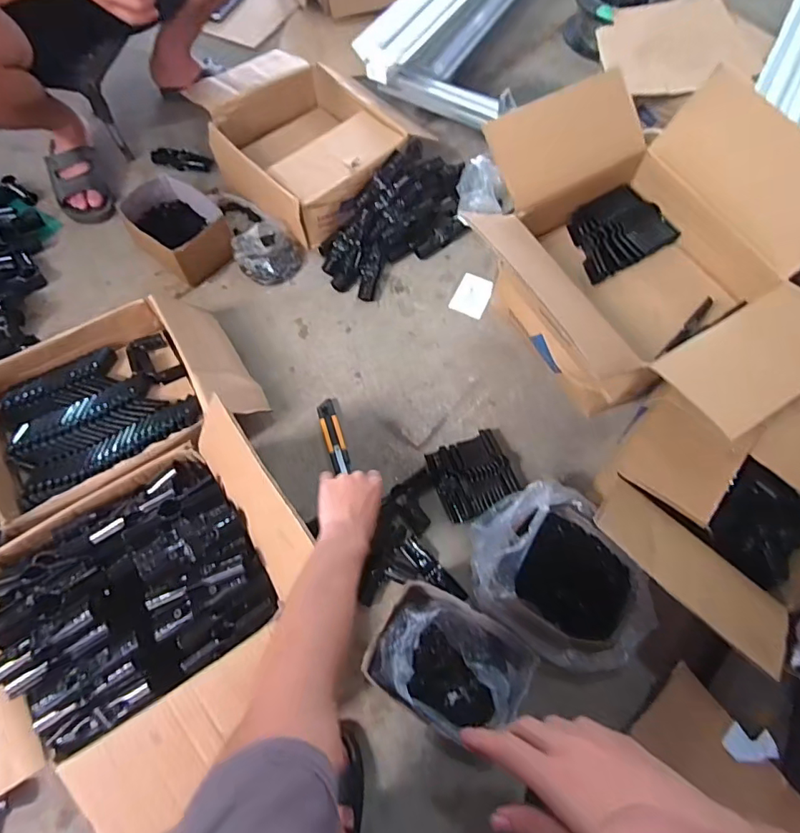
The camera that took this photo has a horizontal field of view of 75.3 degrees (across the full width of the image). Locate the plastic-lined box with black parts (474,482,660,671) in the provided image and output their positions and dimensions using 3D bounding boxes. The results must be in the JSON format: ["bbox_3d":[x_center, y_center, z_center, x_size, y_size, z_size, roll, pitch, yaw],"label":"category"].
[{"bbox_3d":[0.231,0.242,0.773,0.213,0.127,0.274,-32,70,-15],"label":"plastic-lined box with black parts"}]

